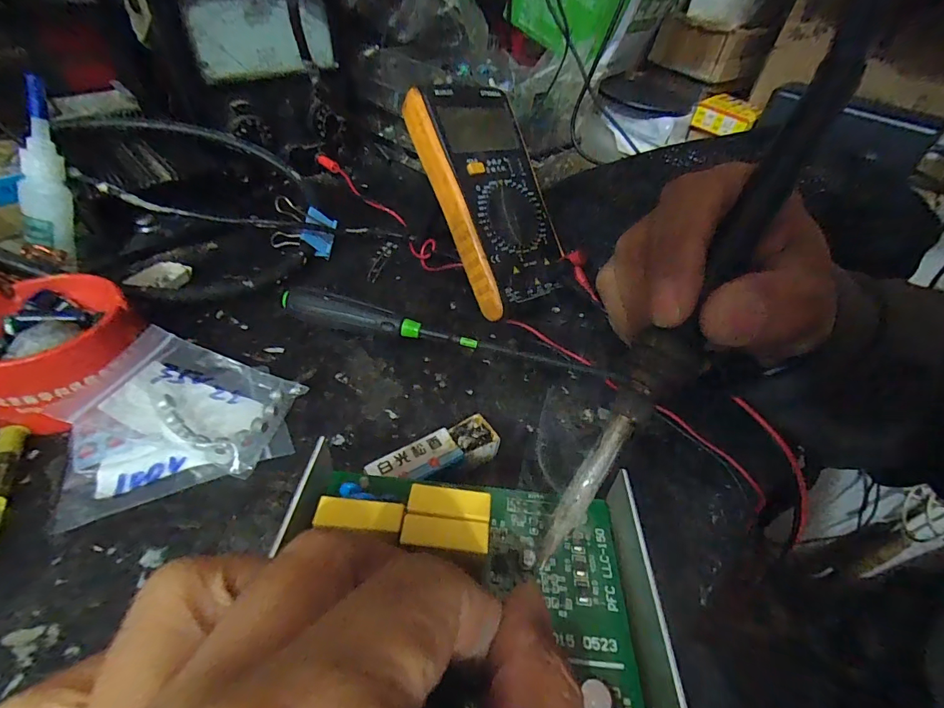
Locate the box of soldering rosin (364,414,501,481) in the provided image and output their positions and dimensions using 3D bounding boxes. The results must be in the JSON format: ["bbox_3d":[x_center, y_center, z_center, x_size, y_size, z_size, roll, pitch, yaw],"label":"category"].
[{"bbox_3d":[-0.018,0.057,0.225,0.066,0.020,0.025,-19,49,-24],"label":"box of soldering rosin"}]

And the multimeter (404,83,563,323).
[{"bbox_3d":[0.015,-0.117,0.315,0.081,0.025,0.160,-23,92,-30],"label":"multimeter"}]

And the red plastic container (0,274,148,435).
[{"bbox_3d":[-0.234,-0.006,0.244,0.087,0.041,0.081,34,50,25],"label":"red plastic container"}]

